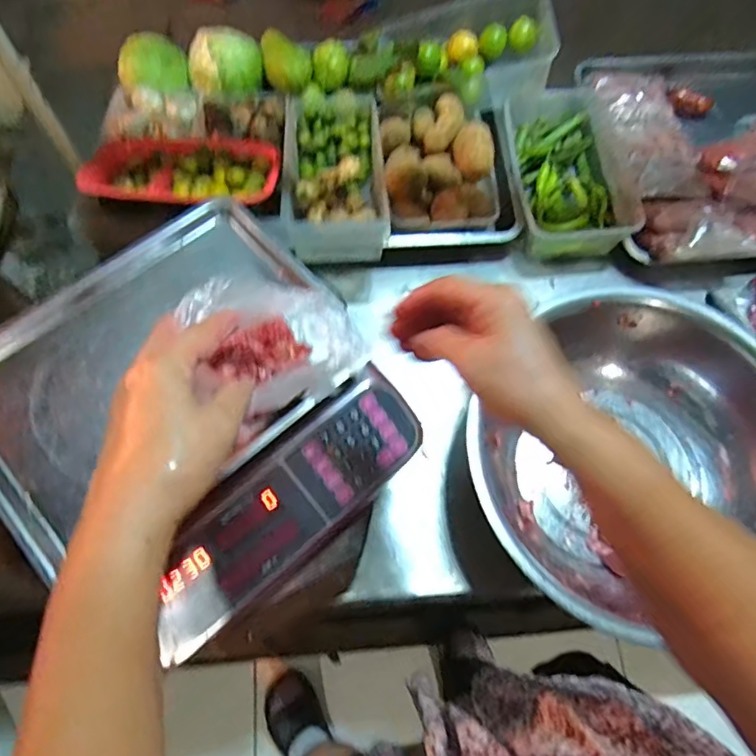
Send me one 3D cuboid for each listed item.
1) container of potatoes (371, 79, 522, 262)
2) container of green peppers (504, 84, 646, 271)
[{"bbox_3d":[0.095,-0.303,0.789,0.190,0.088,0.246,-4,69,-4],"label":"container of potatoes"},{"bbox_3d":[0.270,-0.308,0.807,0.164,0.074,0.274,-5,69,-4],"label":"container of green peppers"}]

